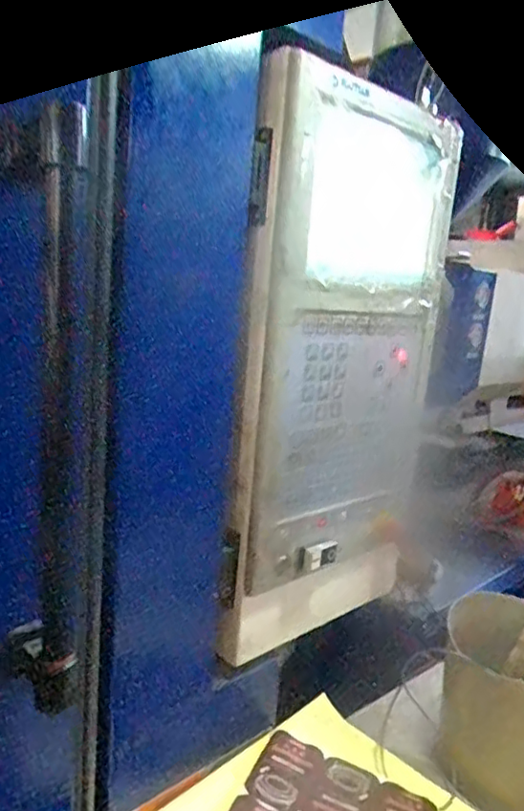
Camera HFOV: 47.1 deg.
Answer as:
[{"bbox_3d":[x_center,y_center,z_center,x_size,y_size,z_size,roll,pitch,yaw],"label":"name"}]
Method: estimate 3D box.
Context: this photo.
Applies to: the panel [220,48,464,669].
[{"bbox_3d":[0.111,-0.047,0.815,0.099,0.682,0.415,13,14,38],"label":"panel"}]

